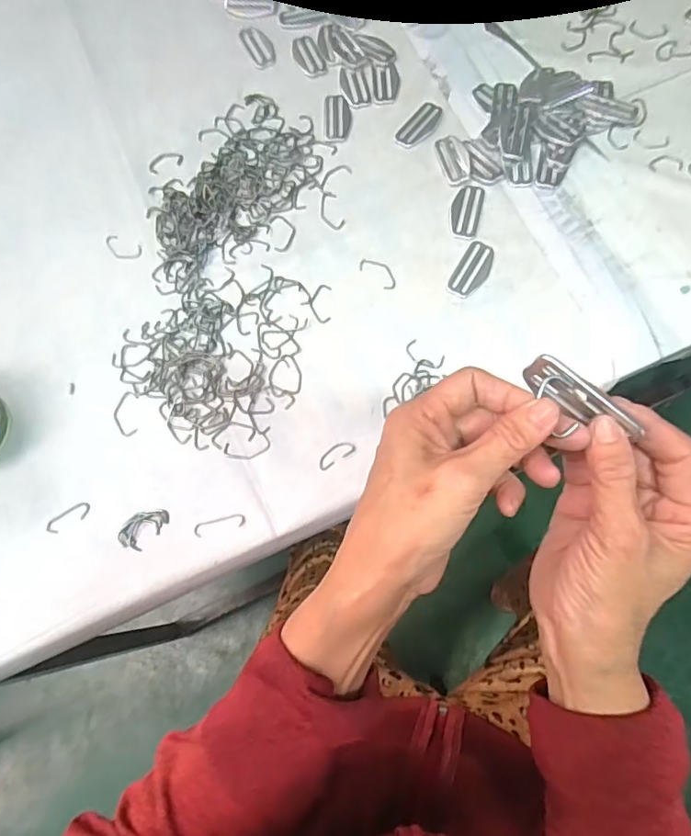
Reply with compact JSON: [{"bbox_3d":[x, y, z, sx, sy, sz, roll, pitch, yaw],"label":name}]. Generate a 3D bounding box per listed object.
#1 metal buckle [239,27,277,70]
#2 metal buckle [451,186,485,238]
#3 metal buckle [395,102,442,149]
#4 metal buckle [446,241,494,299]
[{"bbox_3d":[-0.097,-0.418,0.606,0.029,0.004,0.064,-26,74,-6],"label":"metal buckle"},{"bbox_3d":[0.118,-0.201,0.522,0.028,0.004,0.054,12,74,7],"label":"metal buckle"},{"bbox_3d":[0.076,-0.301,0.555,0.029,0.004,0.059,37,78,13],"label":"metal buckle"},{"bbox_3d":[0.119,-0.139,0.504,0.029,0.004,0.058,28,76,11],"label":"metal buckle"}]

